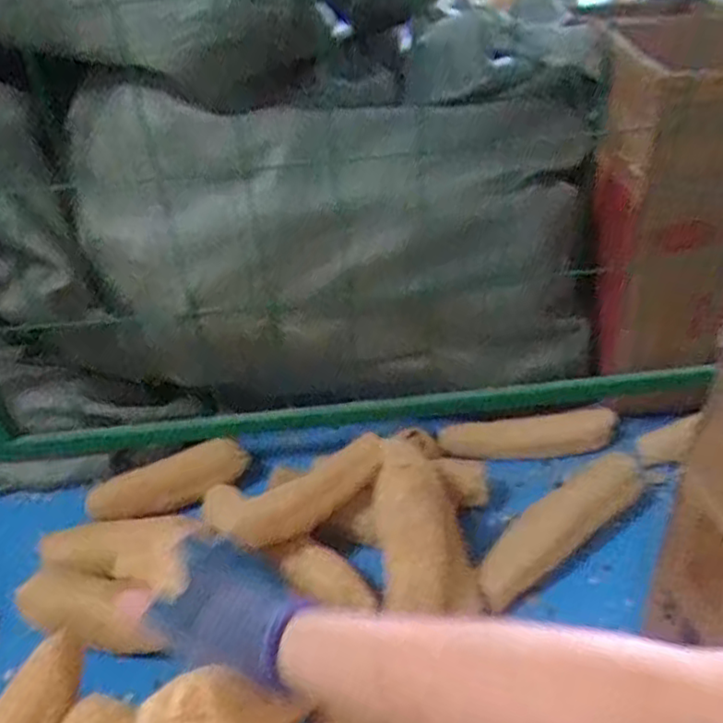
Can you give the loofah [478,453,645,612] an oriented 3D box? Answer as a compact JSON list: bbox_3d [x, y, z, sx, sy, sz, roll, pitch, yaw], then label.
[{"bbox_3d":[0.255,0.191,0.861,0.306,0.068,0.063,-29,42,-31],"label":"loofah"}]

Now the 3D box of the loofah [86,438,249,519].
[{"bbox_3d":[-0.255,0.161,0.950,0.215,0.049,0.054,-20,38,-20],"label":"loofah"}]

